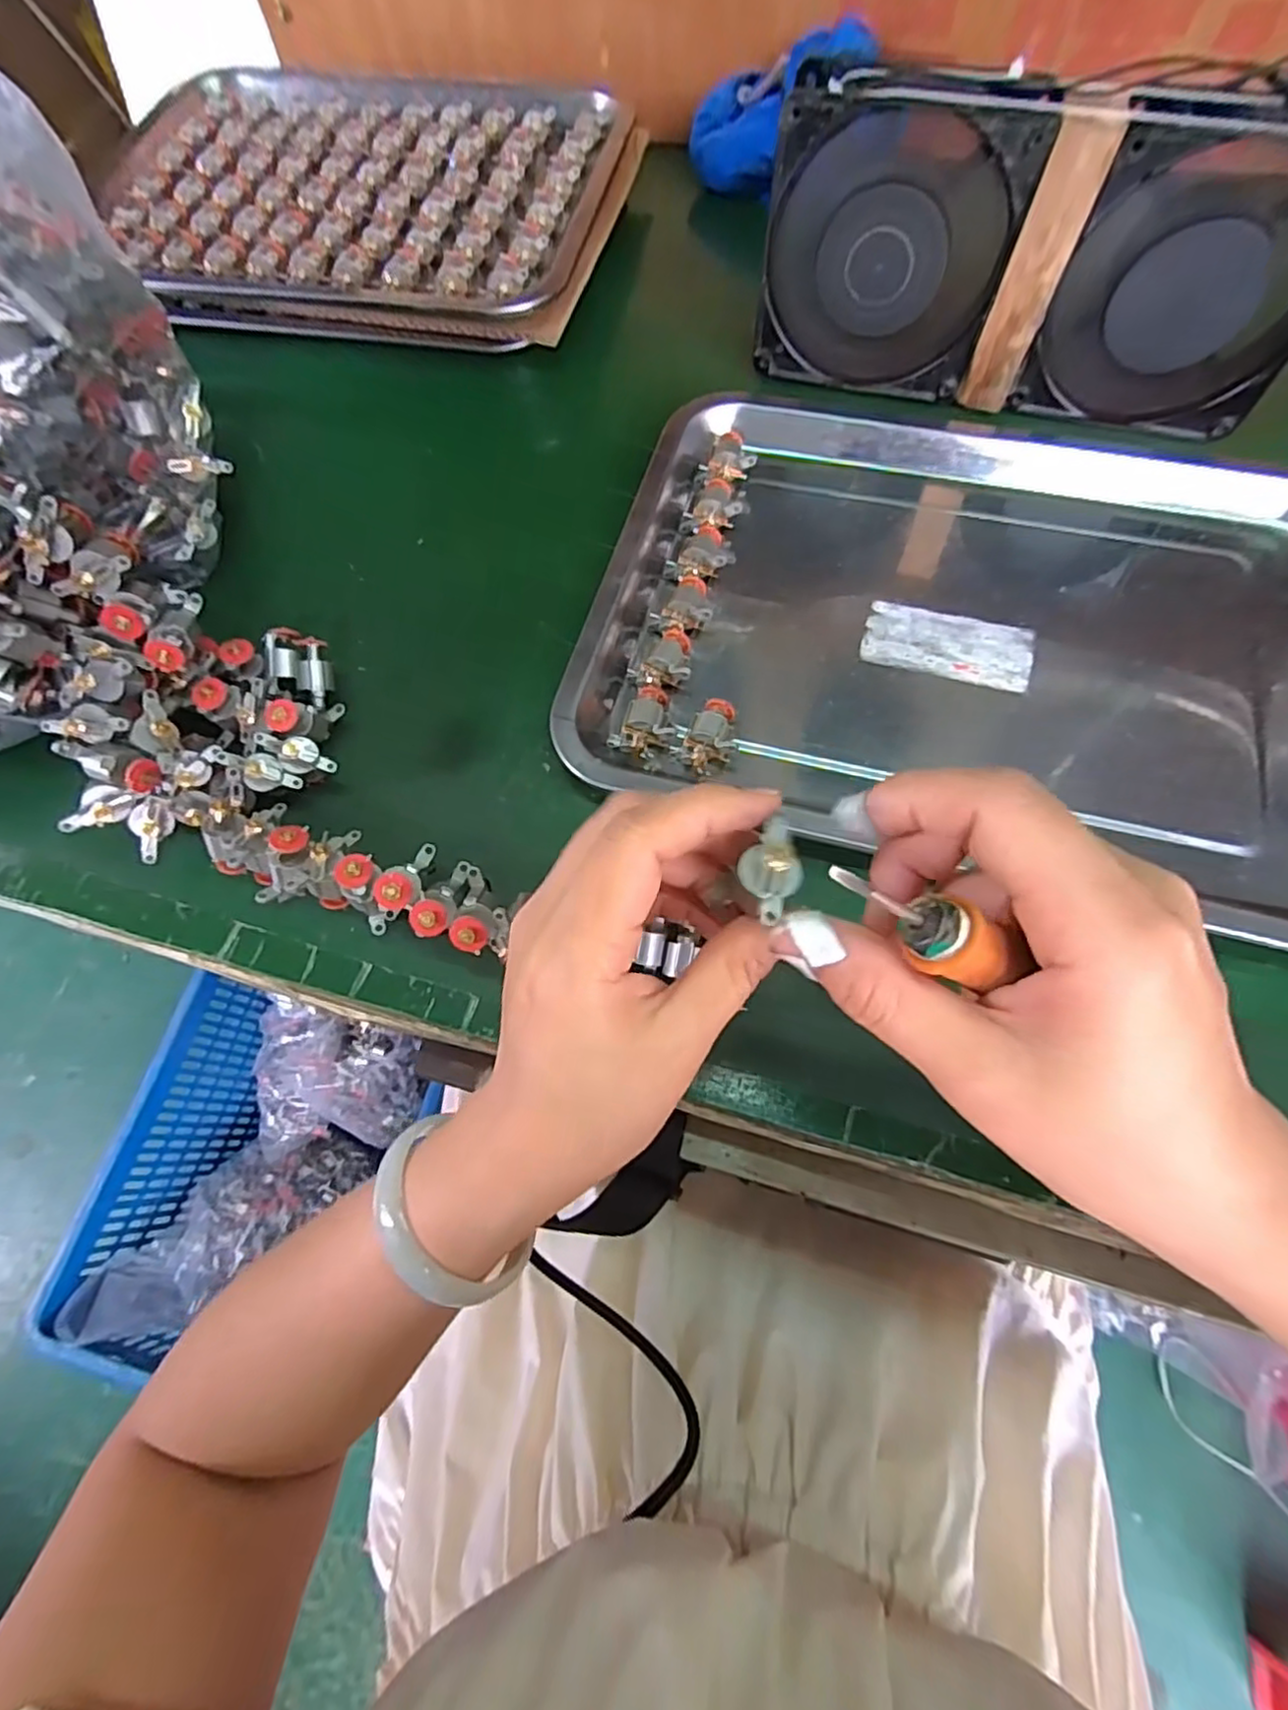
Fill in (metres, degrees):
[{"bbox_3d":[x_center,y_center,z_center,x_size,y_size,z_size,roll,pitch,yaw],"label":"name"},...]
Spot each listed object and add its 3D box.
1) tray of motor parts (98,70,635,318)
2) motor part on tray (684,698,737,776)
[{"bbox_3d":[-0.187,-0.452,0.453,0.327,0.020,0.254,11,69,8],"label":"tray of motor parts"},{"bbox_3d":[0.031,-0.052,0.311,0.021,0.022,0.036,20,70,12],"label":"motor part on tray"}]

